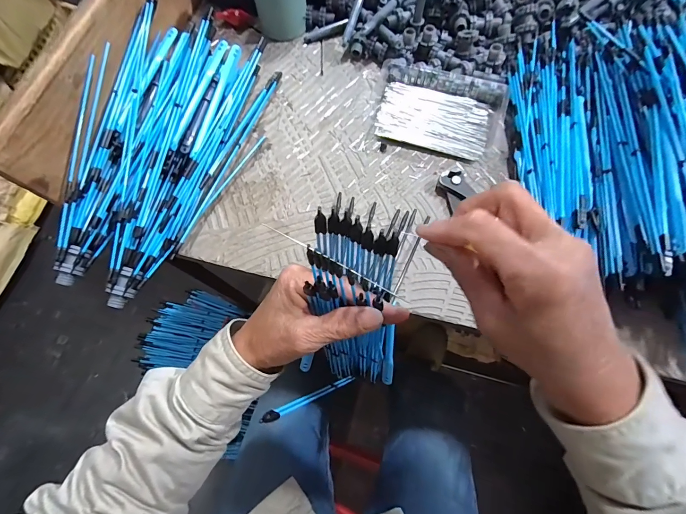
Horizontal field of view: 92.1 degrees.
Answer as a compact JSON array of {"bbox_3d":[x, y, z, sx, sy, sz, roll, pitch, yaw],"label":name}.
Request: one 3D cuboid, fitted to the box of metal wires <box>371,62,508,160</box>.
[{"bbox_3d":[0.110,-0.173,0.386,0.145,0.023,0.098,17,72,8],"label":"box of metal wires"}]

